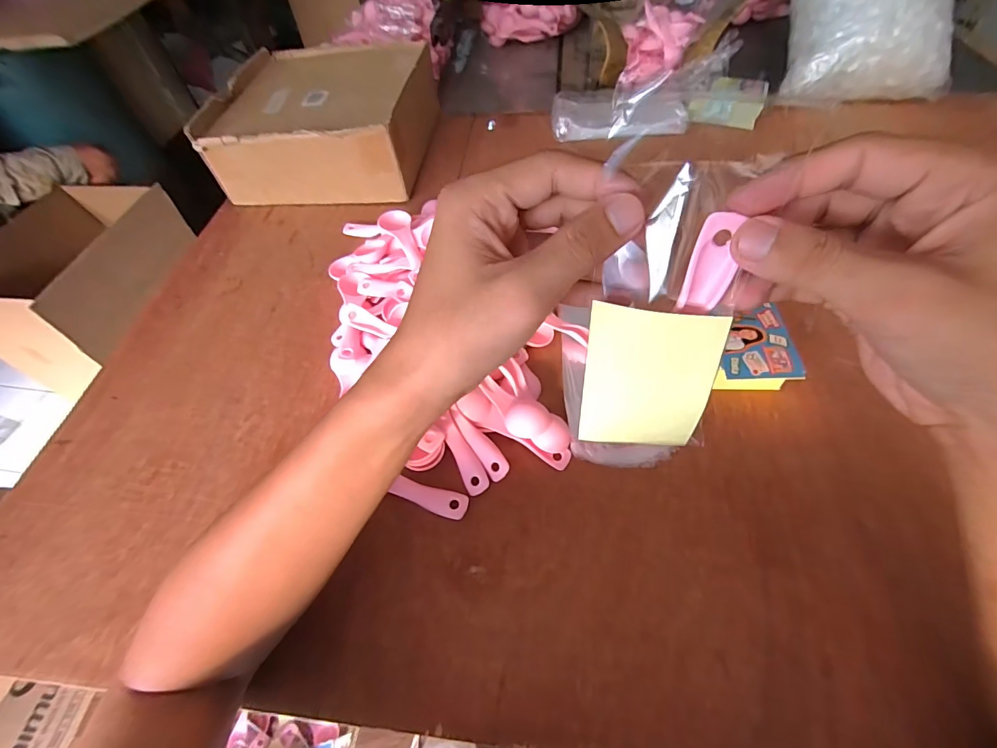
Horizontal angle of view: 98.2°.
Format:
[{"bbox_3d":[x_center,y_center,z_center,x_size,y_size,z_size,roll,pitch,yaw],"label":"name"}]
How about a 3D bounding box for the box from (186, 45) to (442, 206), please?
[{"bbox_3d":[-0.239,-0.357,0.616,0.274,0.101,0.266,3,55,7],"label":"box"}]

